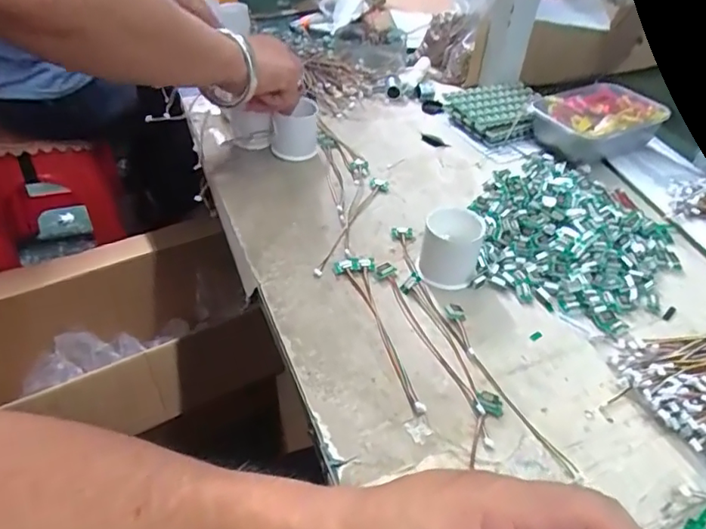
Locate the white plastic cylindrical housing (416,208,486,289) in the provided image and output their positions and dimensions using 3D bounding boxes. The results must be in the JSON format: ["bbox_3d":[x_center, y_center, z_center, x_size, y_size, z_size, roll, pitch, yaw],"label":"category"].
[{"bbox_3d":[0.084,-0.014,0.465,0.052,0.058,0.042,6,43,3],"label":"white plastic cylindrical housing"}]

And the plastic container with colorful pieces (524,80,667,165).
[{"bbox_3d":[0.291,-0.169,0.651,0.139,0.048,0.108,-18,47,-21],"label":"plastic container with colorful pieces"}]

